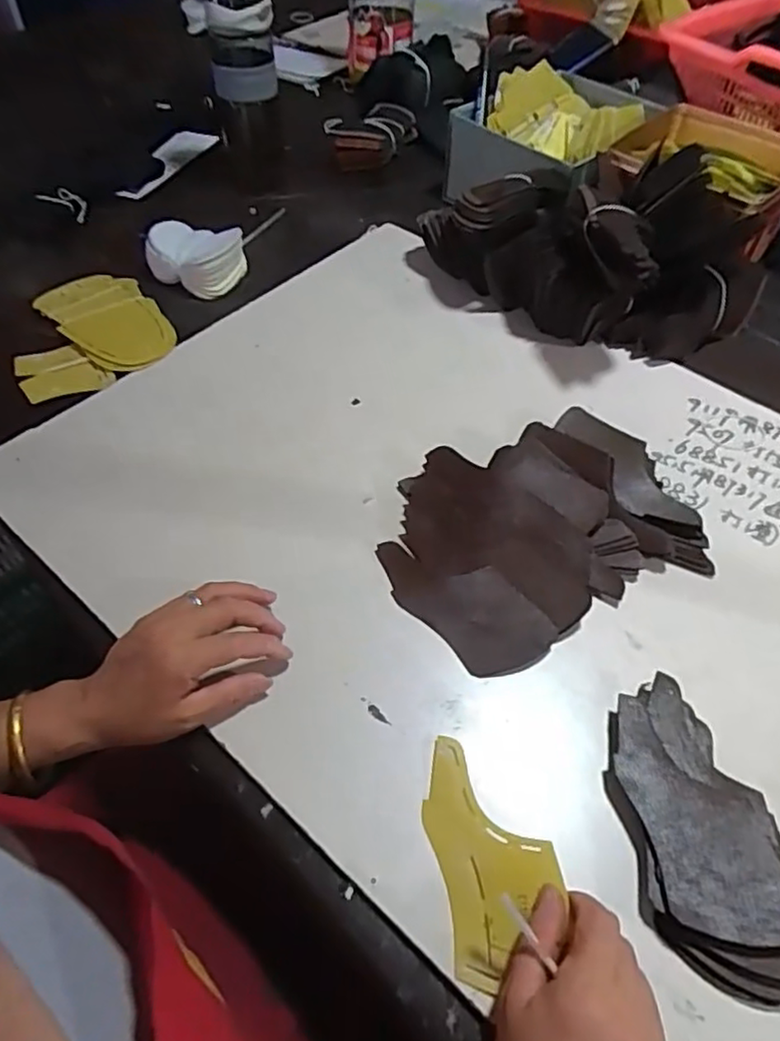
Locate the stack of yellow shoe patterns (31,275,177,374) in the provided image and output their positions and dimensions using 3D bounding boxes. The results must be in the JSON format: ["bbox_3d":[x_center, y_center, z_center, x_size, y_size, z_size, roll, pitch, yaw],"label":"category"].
[{"bbox_3d":[-0.304,-0.218,0.717,0.102,0.018,0.168,-36,61,-25],"label":"stack of yellow shoe patterns"}]

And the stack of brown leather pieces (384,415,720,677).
[{"bbox_3d":[0.120,0.007,0.533,0.249,0.042,0.200,-18,55,-14],"label":"stack of brown leather pieces"}]

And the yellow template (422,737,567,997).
[{"bbox_3d":[0.061,0.199,0.399,0.070,0.005,0.133,-17,54,3],"label":"yellow template"}]

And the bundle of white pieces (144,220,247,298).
[{"bbox_3d":[-0.232,-0.309,0.772,0.109,0.048,0.085,18,54,13],"label":"bundle of white pieces"}]

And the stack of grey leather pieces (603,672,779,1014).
[{"bbox_3d":[0.187,0.187,0.400,0.082,0.025,0.174,-4,53,-3],"label":"stack of grey leather pieces"}]

